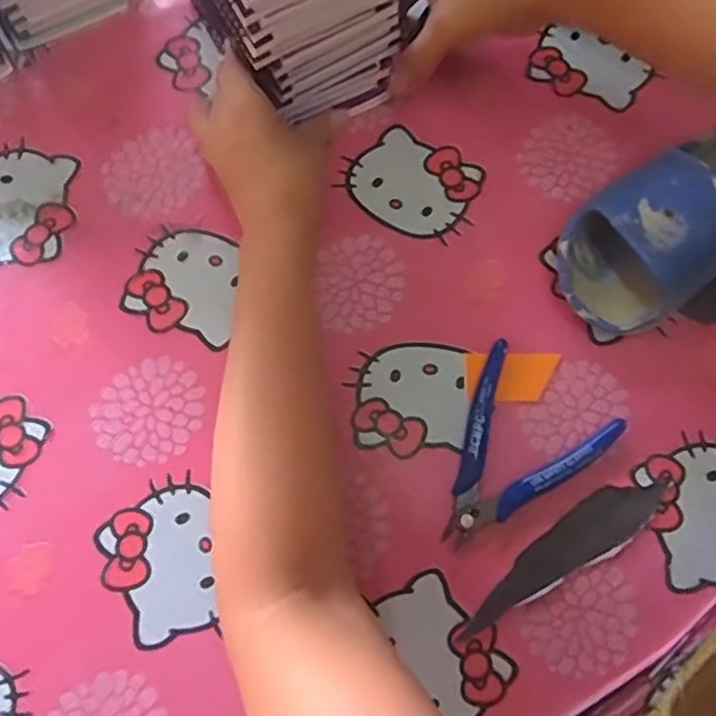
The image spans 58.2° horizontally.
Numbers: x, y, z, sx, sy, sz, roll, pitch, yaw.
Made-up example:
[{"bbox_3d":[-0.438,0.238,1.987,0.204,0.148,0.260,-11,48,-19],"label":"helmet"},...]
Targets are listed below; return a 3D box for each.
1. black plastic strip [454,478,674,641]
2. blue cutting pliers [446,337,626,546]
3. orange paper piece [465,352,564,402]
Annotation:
[{"bbox_3d":[0.118,0.108,0.365,0.142,0.004,0.029,-30,77,-10],"label":"black plastic strip"},{"bbox_3d":[0.090,0.059,0.375,0.085,0.013,0.112,34,76,7],"label":"blue cutting pliers"},{"bbox_3d":[0.096,0.012,0.393,0.057,0.004,0.030,2,74,-2],"label":"orange paper piece"}]

